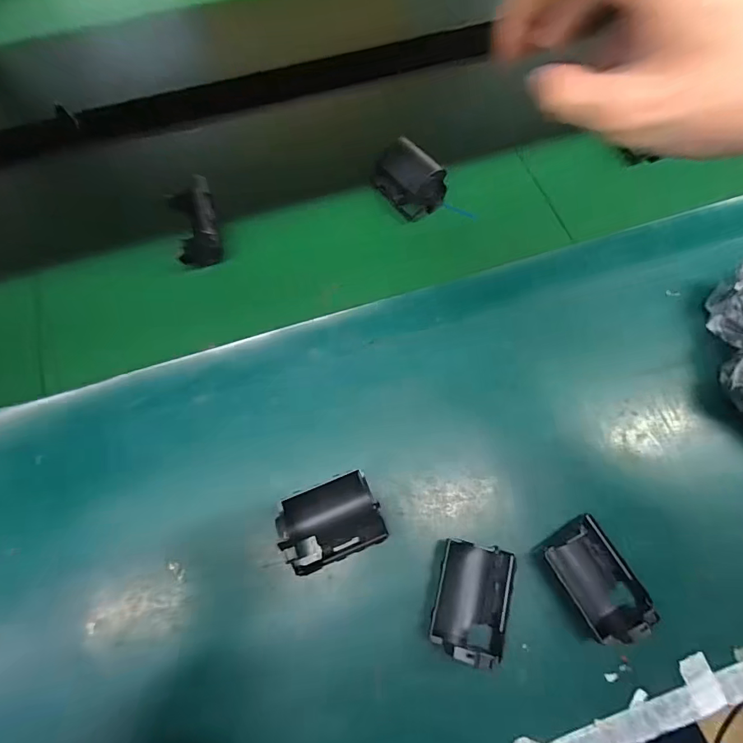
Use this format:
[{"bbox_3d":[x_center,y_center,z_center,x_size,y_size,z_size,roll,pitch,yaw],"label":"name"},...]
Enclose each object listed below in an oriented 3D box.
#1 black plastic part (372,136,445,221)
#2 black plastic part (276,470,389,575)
[{"bbox_3d":[0.036,-0.187,0.431,0.046,0.041,0.065,-40,75,-14],"label":"black plastic part"},{"bbox_3d":[-0.029,0.108,0.314,0.069,0.043,0.052,-21,71,-8],"label":"black plastic part"}]

